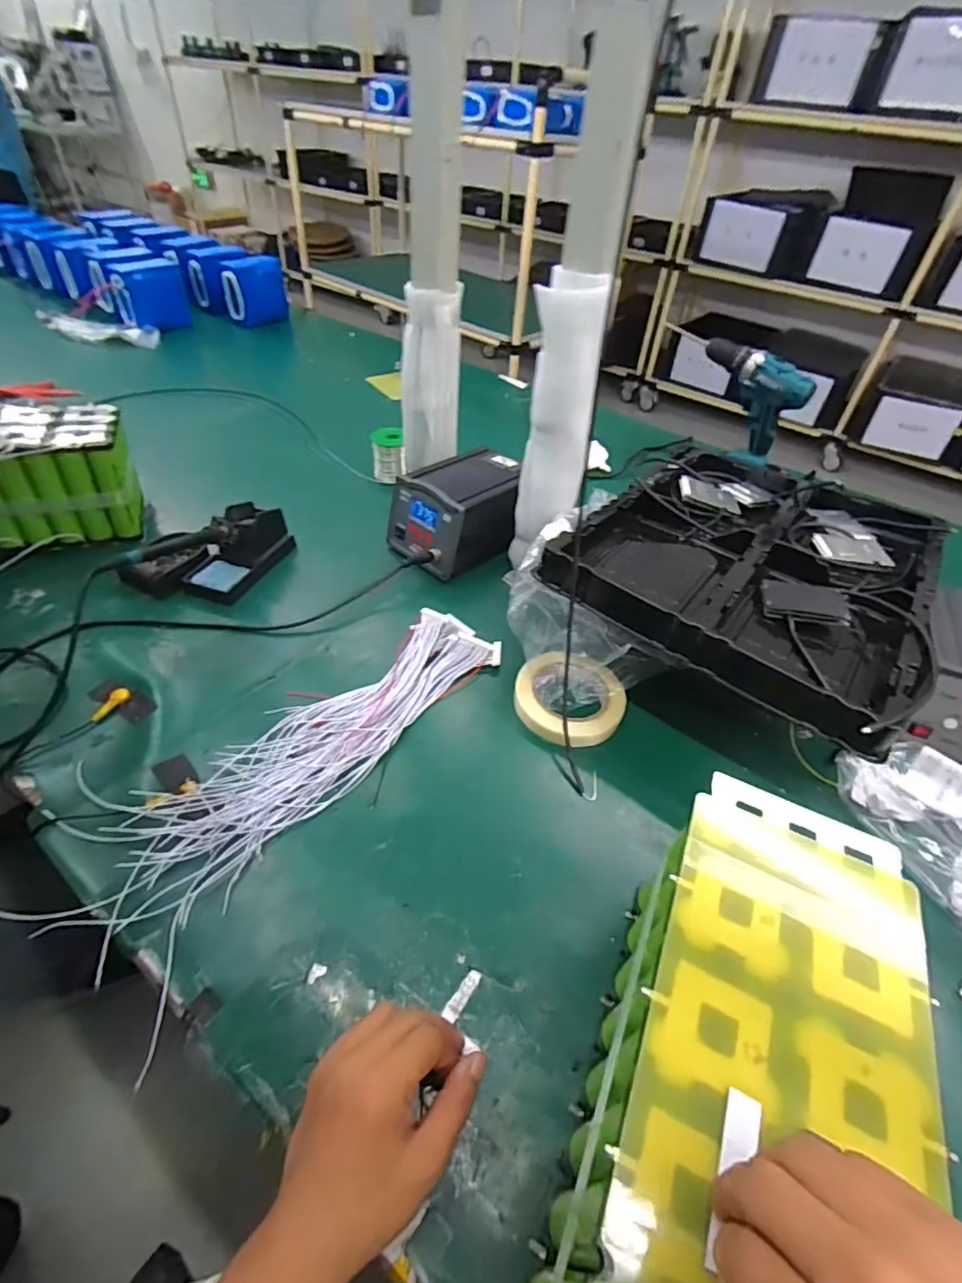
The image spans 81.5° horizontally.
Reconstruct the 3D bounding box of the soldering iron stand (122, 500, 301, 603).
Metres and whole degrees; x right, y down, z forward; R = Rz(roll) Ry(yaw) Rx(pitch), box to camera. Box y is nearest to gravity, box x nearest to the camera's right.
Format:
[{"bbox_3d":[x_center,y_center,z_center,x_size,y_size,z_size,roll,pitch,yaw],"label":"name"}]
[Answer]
[{"bbox_3d":[-0.362,-0.134,0.736,0.146,0.086,0.168,15,45,10],"label":"soldering iron stand"}]

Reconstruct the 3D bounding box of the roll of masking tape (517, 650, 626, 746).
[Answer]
[{"bbox_3d":[0.100,0.058,0.607,0.115,0.030,0.111,3,45,-3],"label":"roll of masking tape"}]

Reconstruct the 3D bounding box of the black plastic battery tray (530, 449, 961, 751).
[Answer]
[{"bbox_3d":[0.336,-0.115,0.669,0.354,0.059,0.478,28,49,22],"label":"black plastic battery tray"}]

